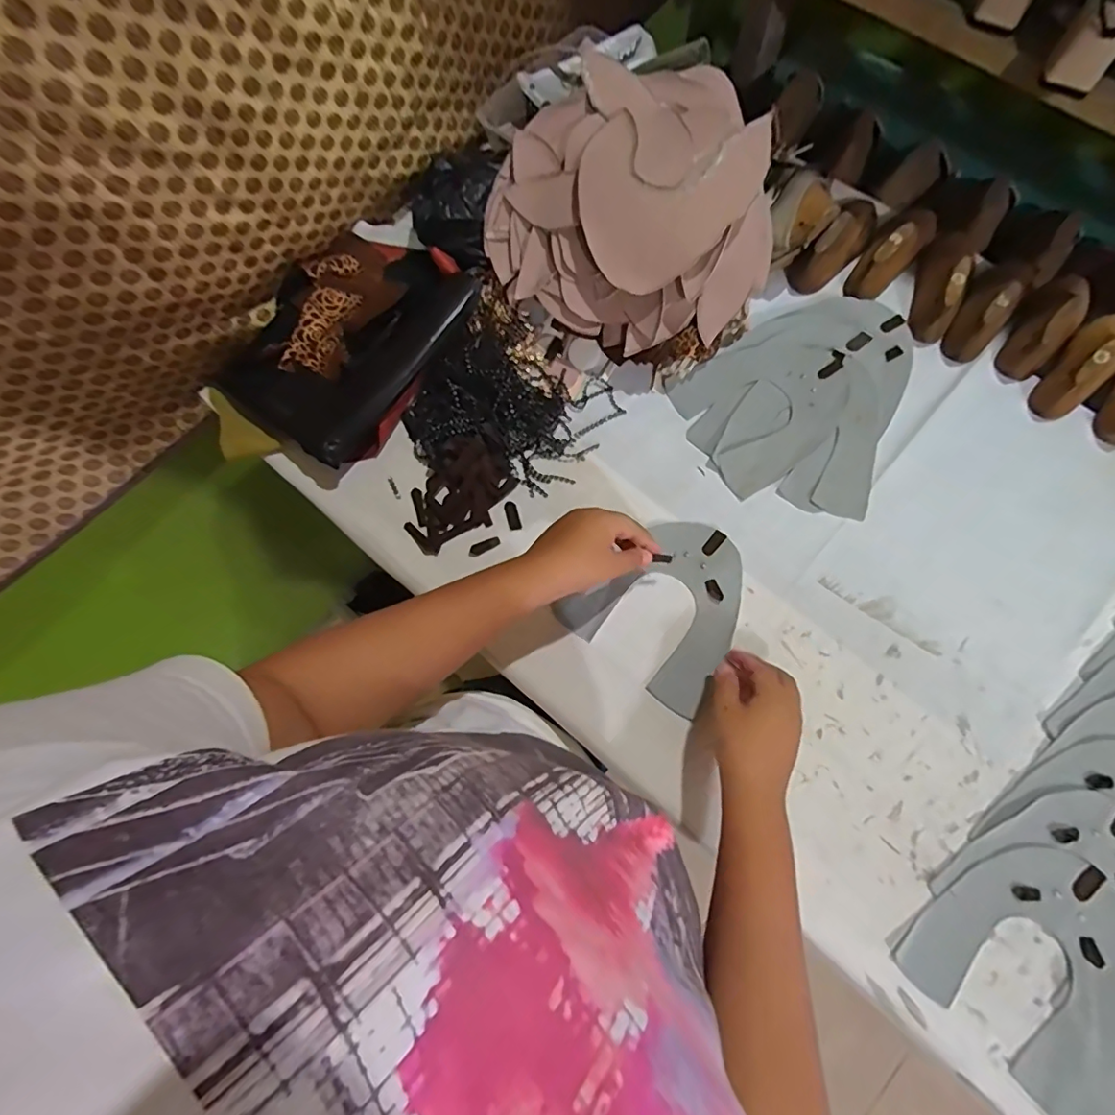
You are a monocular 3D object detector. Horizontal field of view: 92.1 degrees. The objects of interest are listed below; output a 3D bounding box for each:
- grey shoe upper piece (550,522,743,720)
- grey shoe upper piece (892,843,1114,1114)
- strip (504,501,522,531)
[{"bbox_3d":[0.106,0.039,0.510,0.146,0.007,0.161,38,78,10],"label":"grey shoe upper piece"},{"bbox_3d":[0.374,0.307,0.417,0.150,0.009,0.164,43,79,13],"label":"grey shoe upper piece"},{"bbox_3d":[-0.045,-0.041,0.543,0.012,0.006,0.031,-15,73,-3],"label":"strip"}]

